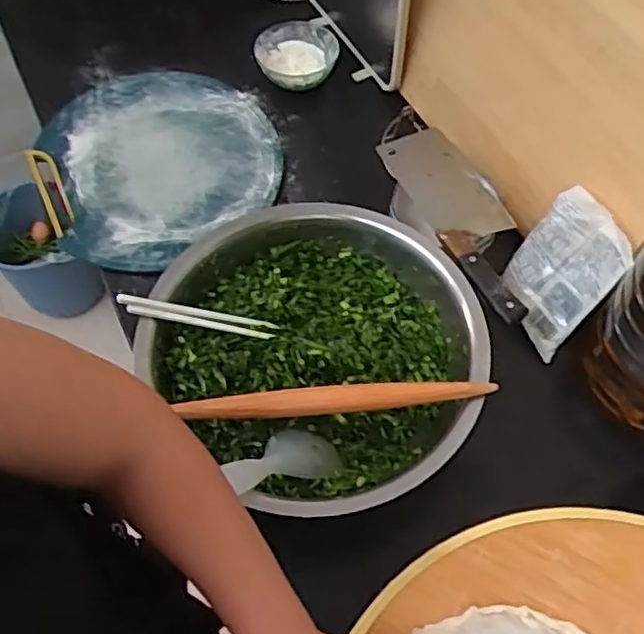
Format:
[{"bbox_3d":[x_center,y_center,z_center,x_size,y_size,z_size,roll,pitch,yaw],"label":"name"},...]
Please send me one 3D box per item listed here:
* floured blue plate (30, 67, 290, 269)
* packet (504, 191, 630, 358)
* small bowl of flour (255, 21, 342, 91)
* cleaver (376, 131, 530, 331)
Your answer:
[{"bbox_3d":[-0.211,-0.214,0.913,0.293,0.028,0.325,-18,60,-10],"label":"floured blue plate"},{"bbox_3d":[0.258,-0.050,0.741,0.021,0.157,0.114,-2,48,-40],"label":"packet"},{"bbox_3d":[-0.037,-0.386,0.995,0.119,0.047,0.115,0,59,0],"label":"small bowl of flour"},{"bbox_3d":[0.163,-0.115,0.761,0.091,0.028,0.276,-22,61,-13],"label":"cleaver"}]

